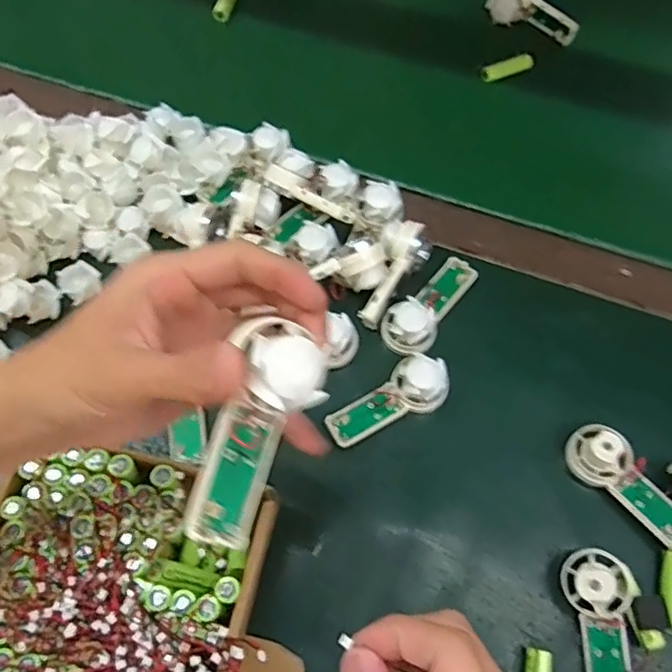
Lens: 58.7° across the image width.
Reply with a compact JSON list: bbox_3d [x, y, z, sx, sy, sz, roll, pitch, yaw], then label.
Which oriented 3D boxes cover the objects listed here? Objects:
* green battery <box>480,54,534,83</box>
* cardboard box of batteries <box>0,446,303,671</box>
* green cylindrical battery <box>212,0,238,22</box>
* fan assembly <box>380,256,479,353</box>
[{"bbox_3d":[0.167,-0.266,0.592,0.053,0.014,0.015,-18,66,-8],"label":"green battery"},{"bbox_3d":[-0.122,0.149,0.368,0.184,0.070,0.135,10,65,5],"label":"cardboard box of batteries"},{"bbox_3d":[-0.114,-0.351,0.627,0.018,0.015,0.050,13,66,7],"label":"green cylindrical battery"},{"bbox_3d":[0.073,-0.028,0.459,0.038,0.026,0.094,35,70,15],"label":"fan assembly"}]

